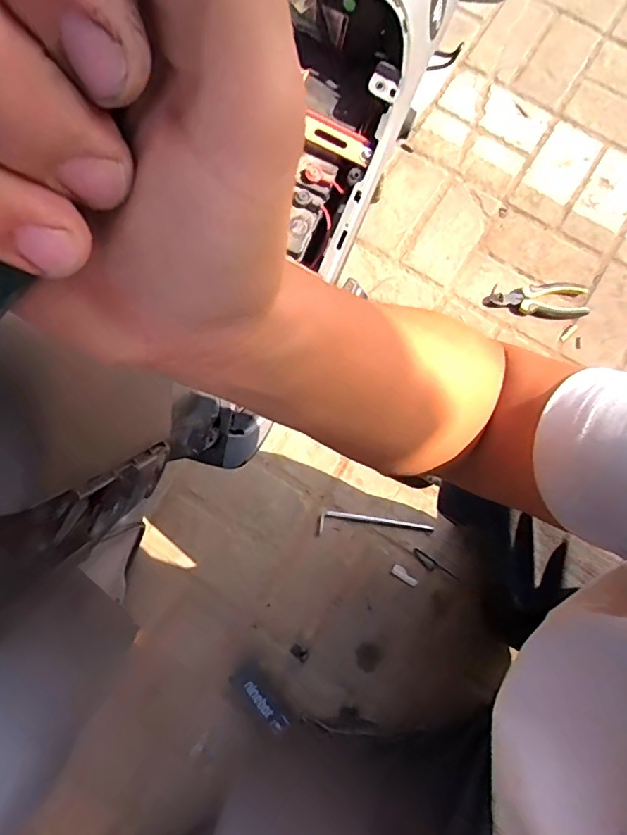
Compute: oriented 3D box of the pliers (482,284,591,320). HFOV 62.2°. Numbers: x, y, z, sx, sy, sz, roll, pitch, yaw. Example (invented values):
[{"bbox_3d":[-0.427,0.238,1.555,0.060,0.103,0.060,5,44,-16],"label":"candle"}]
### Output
[{"bbox_3d":[0.361,-0.188,0.844,0.156,0.023,0.060,2,78,0],"label":"pliers"}]

